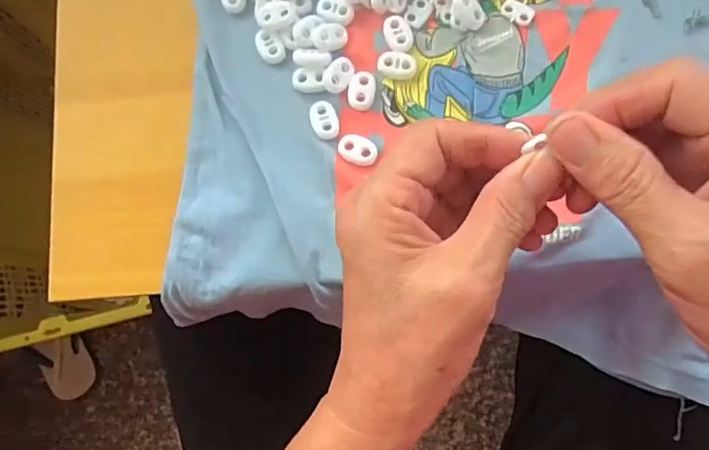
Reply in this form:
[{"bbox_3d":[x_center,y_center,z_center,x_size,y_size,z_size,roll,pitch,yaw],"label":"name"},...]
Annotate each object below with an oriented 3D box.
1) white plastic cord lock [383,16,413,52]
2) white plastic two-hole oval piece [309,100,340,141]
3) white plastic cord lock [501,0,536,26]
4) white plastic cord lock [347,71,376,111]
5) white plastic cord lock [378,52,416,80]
[{"bbox_3d":[0.026,-0.111,0.309,0.015,0.004,0.023,-24,81,2],"label":"white plastic cord lock"},{"bbox_3d":[-0.018,-0.061,0.302,0.015,0.004,0.024,-18,81,2],"label":"white plastic two-hole oval piece"},{"bbox_3d":[0.095,-0.124,0.306,0.019,0.004,0.013,29,86,8],"label":"white plastic cord lock"},{"bbox_3d":[0.004,-0.078,0.305,0.015,0.004,0.022,13,84,7],"label":"white plastic cord lock"},{"bbox_3d":[0.025,-0.092,0.305,0.021,0.005,0.015,1,83,5],"label":"white plastic cord lock"}]

